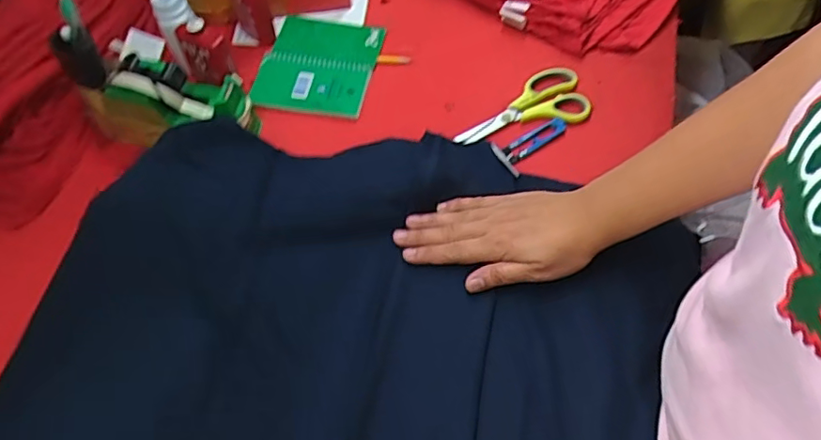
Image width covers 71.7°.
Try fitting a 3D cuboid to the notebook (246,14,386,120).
[{"bbox_3d":[-0.112,-0.193,0.699,0.130,0.013,0.154,13,59,4],"label":"notebook"}]

